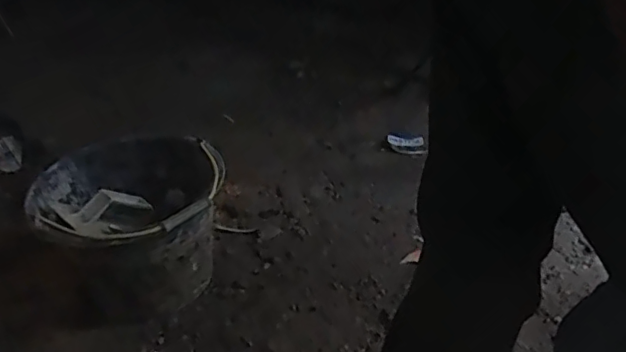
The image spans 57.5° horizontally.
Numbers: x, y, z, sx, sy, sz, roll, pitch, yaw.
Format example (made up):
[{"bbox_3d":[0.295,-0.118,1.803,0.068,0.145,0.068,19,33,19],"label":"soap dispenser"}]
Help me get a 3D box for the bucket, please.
[{"bbox_3d":[-0.269,0.082,0.873,0.260,0.202,0.265,-2,28,1],"label":"bucket"}]

